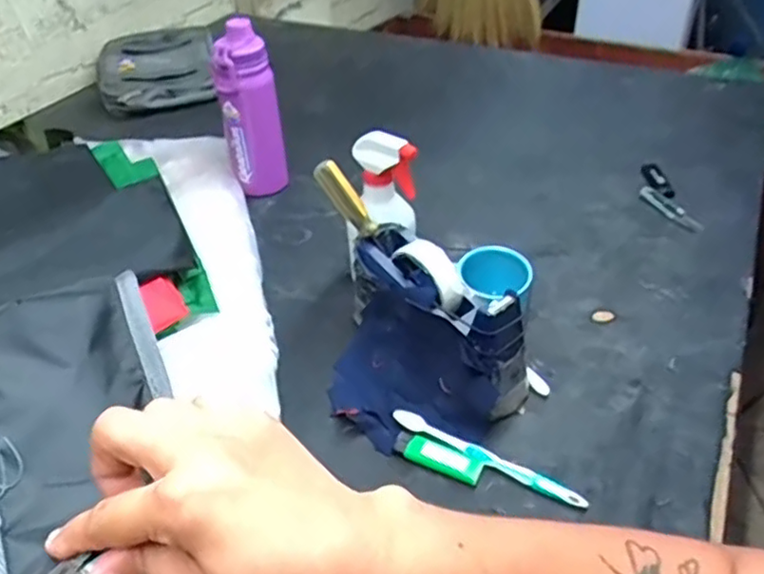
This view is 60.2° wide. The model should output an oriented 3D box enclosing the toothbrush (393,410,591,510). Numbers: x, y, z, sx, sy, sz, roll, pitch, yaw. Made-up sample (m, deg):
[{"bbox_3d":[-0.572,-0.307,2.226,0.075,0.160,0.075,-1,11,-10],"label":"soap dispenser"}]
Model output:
[{"bbox_3d":[0.091,0.147,0.579,0.179,0.018,0.012,19,44,25],"label":"toothbrush"}]

